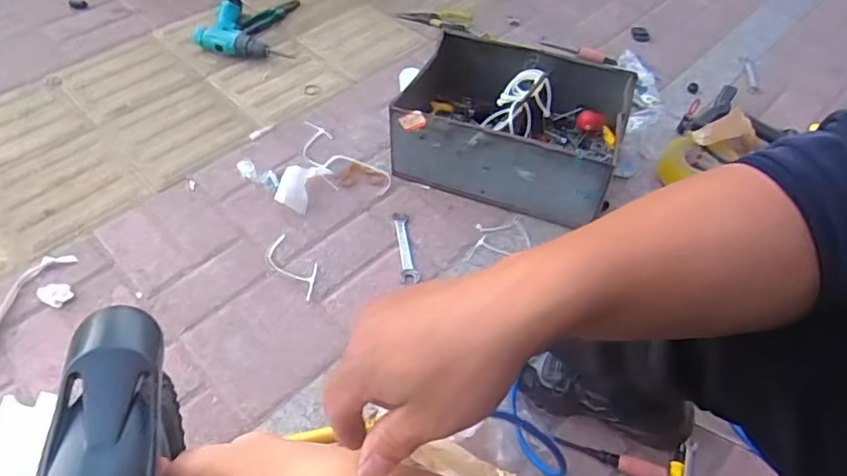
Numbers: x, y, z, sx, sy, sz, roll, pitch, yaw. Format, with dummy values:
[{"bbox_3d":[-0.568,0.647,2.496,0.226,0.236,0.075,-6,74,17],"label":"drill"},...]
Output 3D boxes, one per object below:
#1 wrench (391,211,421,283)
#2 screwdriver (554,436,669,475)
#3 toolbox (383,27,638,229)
[{"bbox_3d":[-0.036,0.011,1.021,0.033,0.009,0.153,-7,55,-10],"label":"wrench"},{"bbox_3d":[0.267,0.319,0.804,0.154,0.020,0.028,15,54,6],"label":"screwdriver"},{"bbox_3d":[0.169,-0.222,1.121,0.416,0.180,0.290,18,55,9],"label":"toolbox"}]

